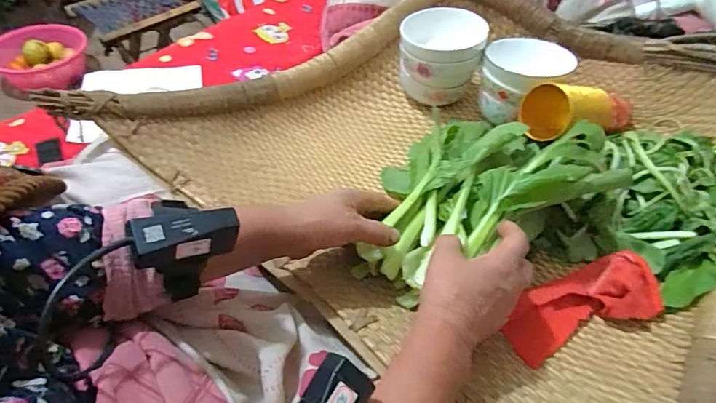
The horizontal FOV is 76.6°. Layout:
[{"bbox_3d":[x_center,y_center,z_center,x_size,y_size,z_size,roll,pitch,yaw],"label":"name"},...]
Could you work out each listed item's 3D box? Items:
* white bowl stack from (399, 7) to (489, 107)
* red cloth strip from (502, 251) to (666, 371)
[{"bbox_3d":[0.128,-0.228,0.713,0.127,0.102,0.119,3,49,-1],"label":"white bowl stack"},{"bbox_3d":[0.222,0.103,0.455,0.170,0.026,0.074,-15,51,-15],"label":"red cloth strip"}]

